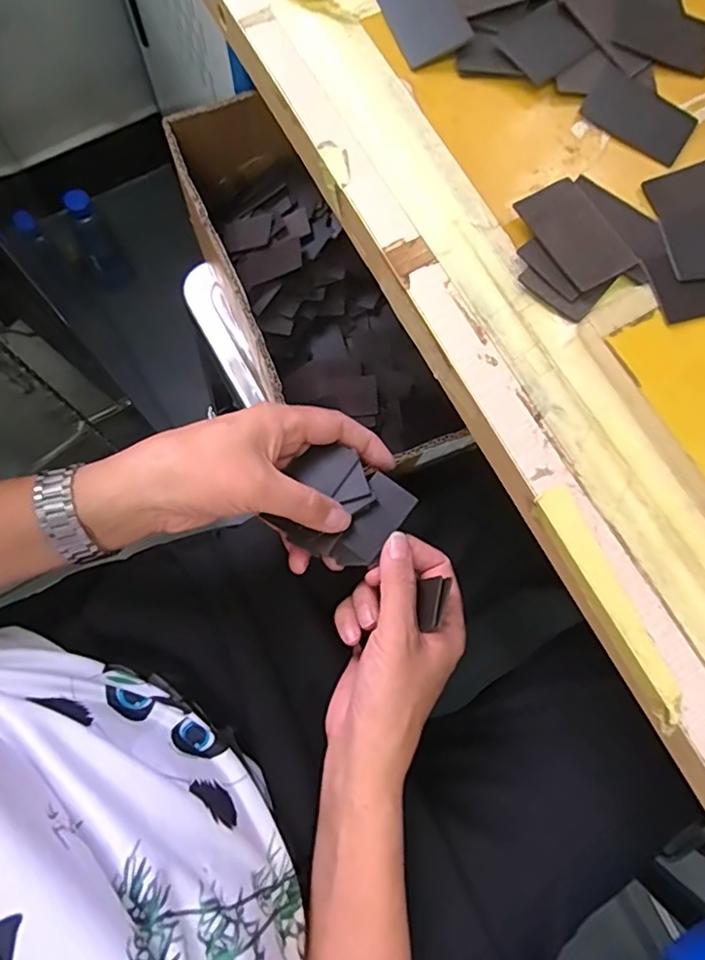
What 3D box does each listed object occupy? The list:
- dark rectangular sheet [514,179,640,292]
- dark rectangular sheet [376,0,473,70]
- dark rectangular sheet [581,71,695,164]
[{"bbox_3d":[0.105,-0.116,0.274,0.033,0.006,0.054,-32,79,-8],"label":"dark rectangular sheet"},{"bbox_3d":[0.036,-0.247,0.306,0.035,0.004,0.061,-23,74,6],"label":"dark rectangular sheet"},{"bbox_3d":[0.148,-0.188,0.299,0.055,0.004,0.037,33,79,1],"label":"dark rectangular sheet"}]

